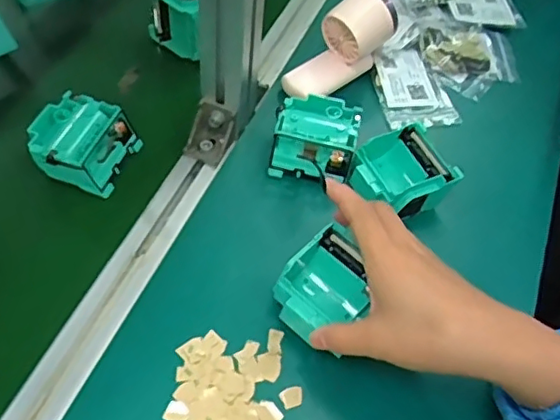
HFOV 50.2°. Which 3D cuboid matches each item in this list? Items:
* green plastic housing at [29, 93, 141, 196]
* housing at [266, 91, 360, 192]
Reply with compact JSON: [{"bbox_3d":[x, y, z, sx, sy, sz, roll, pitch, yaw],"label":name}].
[{"bbox_3d":[-0.176,-0.057,0.531,0.081,0.040,0.075,19,55,5],"label":"green plastic housing"},{"bbox_3d":[0.032,-0.067,0.552,0.075,0.040,0.076,14,54,2],"label":"housing"}]

